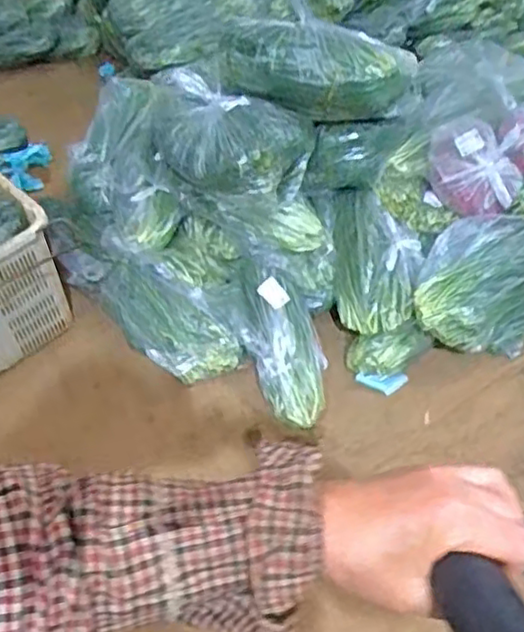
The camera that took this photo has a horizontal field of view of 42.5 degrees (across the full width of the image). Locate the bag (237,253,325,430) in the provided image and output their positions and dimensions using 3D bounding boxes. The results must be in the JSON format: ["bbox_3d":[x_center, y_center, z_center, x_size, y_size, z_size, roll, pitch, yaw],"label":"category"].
[{"bbox_3d":[0.049,0.055,1.682,0.186,0.155,0.464,-12,72,-11],"label":"bag"}]

